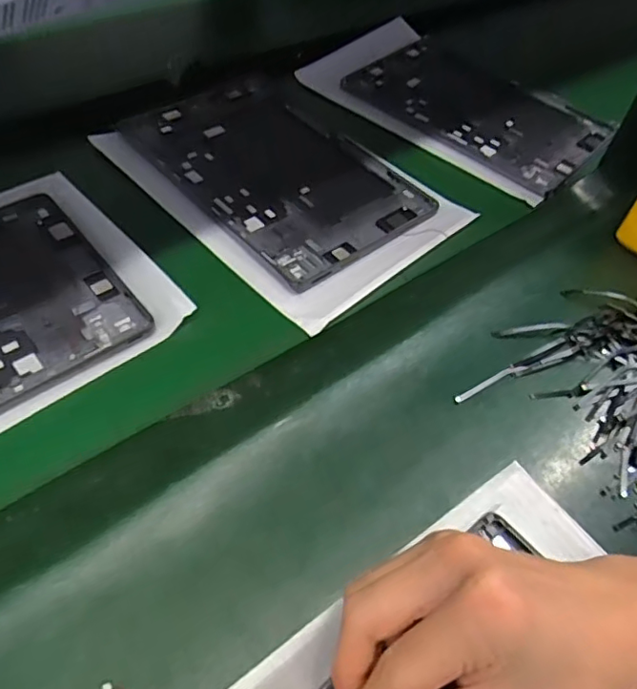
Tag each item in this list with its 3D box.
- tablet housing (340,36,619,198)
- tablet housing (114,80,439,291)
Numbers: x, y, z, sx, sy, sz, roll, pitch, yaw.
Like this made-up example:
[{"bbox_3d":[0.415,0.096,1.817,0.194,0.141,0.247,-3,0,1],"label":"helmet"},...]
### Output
[{"bbox_3d":[0.174,-0.255,0.606,0.250,0.011,0.171,38,57,21],"label":"tablet housing"},{"bbox_3d":[-0.039,-0.160,0.507,0.161,0.009,0.258,-33,63,-28],"label":"tablet housing"}]

